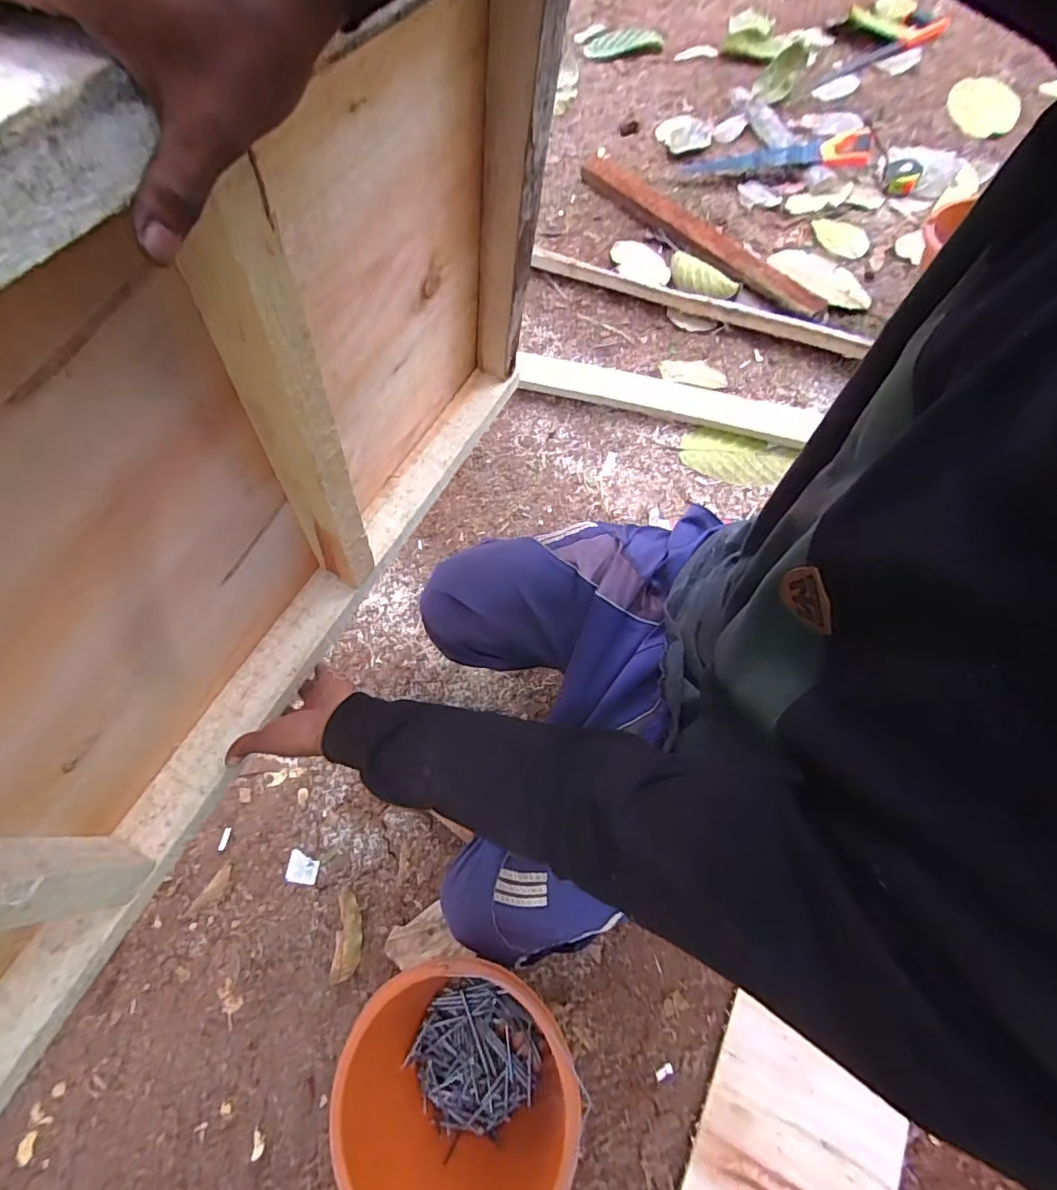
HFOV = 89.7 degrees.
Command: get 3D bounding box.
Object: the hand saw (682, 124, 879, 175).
[{"bbox_3d":[0.672,-1.131,1.373,0.501,0.023,0.172,-14,63,0],"label":"hand saw"}]

